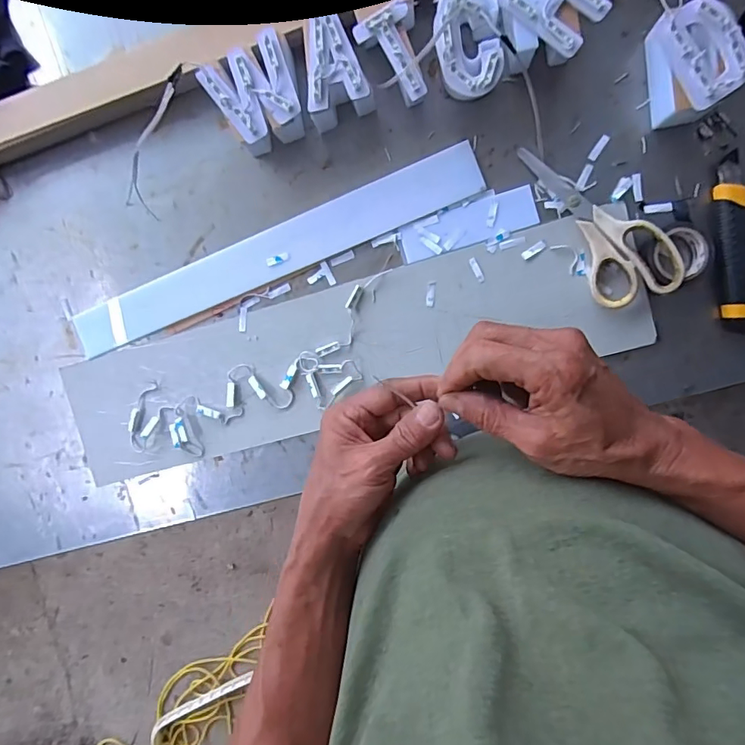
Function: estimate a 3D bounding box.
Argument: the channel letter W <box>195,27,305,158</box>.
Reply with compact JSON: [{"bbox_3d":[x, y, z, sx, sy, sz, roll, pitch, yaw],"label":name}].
[{"bbox_3d":[-0.104,-0.267,0.473,0.086,0.051,0.085,-29,93,9],"label":"channel letter W"}]

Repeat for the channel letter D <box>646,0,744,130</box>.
[{"bbox_3d":[0.281,-0.268,0.428,0.059,0.051,0.085,-12,95,8],"label":"channel letter D"}]

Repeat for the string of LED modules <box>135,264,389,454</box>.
[{"bbox_3d":[-0.116,0.010,0.513,0.318,0.011,0.094,-24,93,8],"label":"string of LED modules"}]

